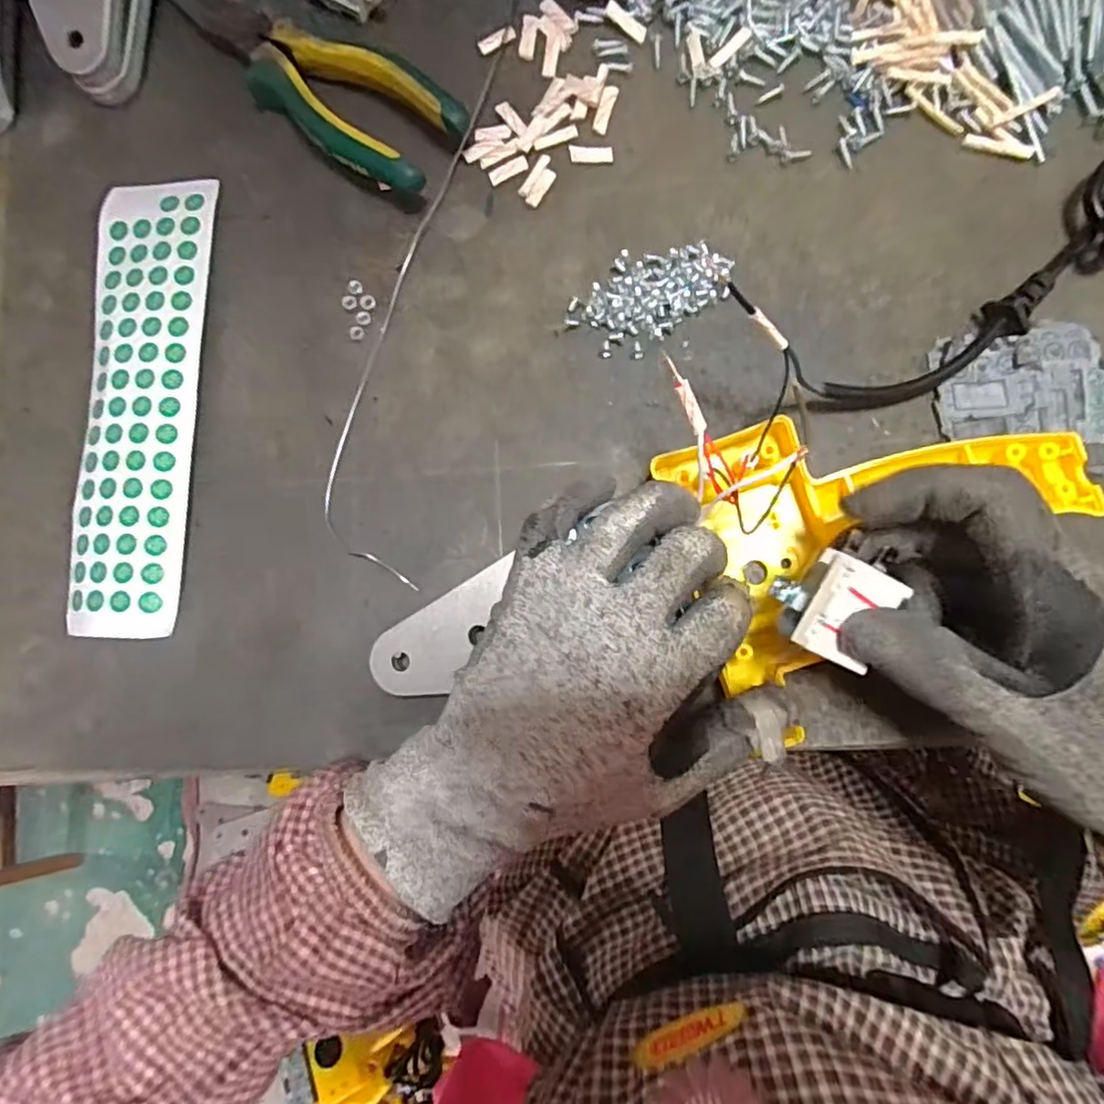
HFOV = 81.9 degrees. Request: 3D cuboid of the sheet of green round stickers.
[{"bbox_3d":[-0.195,-0.072,0.302,0.053,0.010,0.219,1,83,3],"label":"sheet of green round stickers"}]

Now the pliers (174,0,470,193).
[{"bbox_3d":[-0.120,-0.233,0.306,0.175,0.025,0.049,37,88,6],"label":"pliers"}]

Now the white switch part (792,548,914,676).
[{"bbox_3d":[0.105,0.021,0.220,0.031,0.011,0.036,25,87,6],"label":"white switch part"}]

